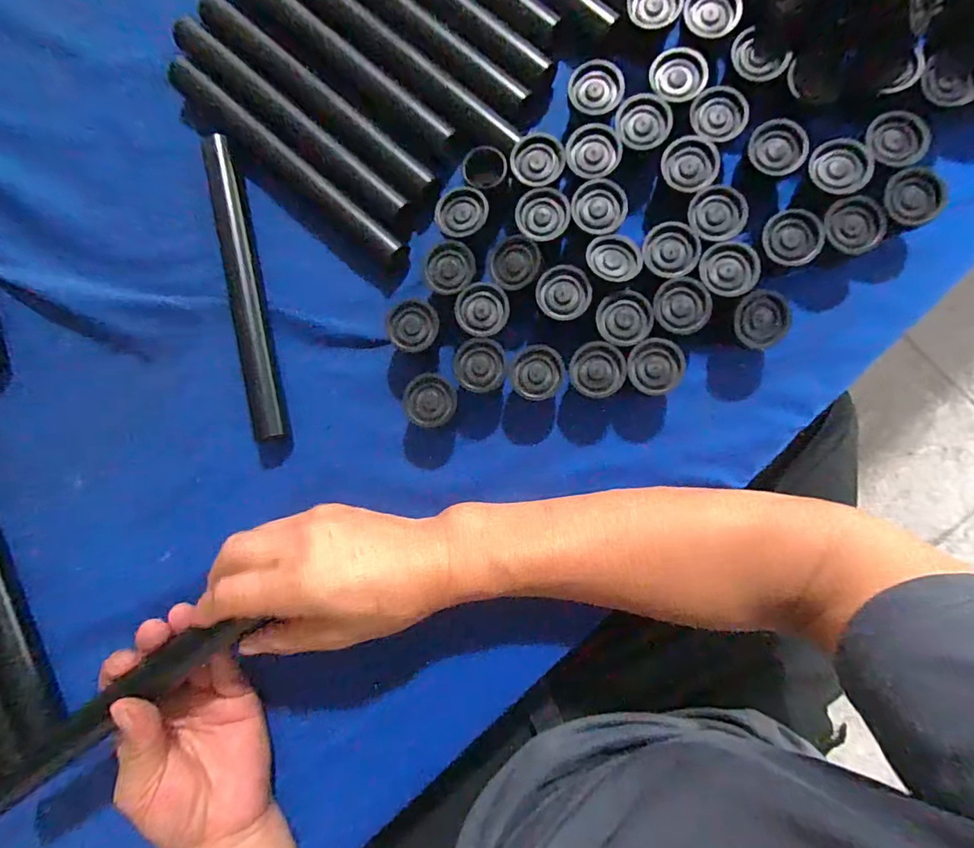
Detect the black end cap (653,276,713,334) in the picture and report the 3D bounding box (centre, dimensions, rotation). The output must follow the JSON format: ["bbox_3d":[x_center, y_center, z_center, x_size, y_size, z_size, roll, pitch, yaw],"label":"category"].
[{"bbox_3d":[0.124,-0.074,0.324,0.034,0.027,0.035,0,88,7],"label":"black end cap"}]

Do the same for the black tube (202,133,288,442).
[{"bbox_3d":[-0.176,-0.099,0.362,0.019,0.020,0.222,-12,86,6],"label":"black tube"}]

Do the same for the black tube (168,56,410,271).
[{"bbox_3d":[-0.145,-0.187,0.360,0.226,0.017,0.024,41,93,7],"label":"black tube"}]

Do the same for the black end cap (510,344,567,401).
[{"bbox_3d":[0.035,-0.033,0.332,0.034,0.030,0.035,0,88,7],"label":"black end cap"}]

